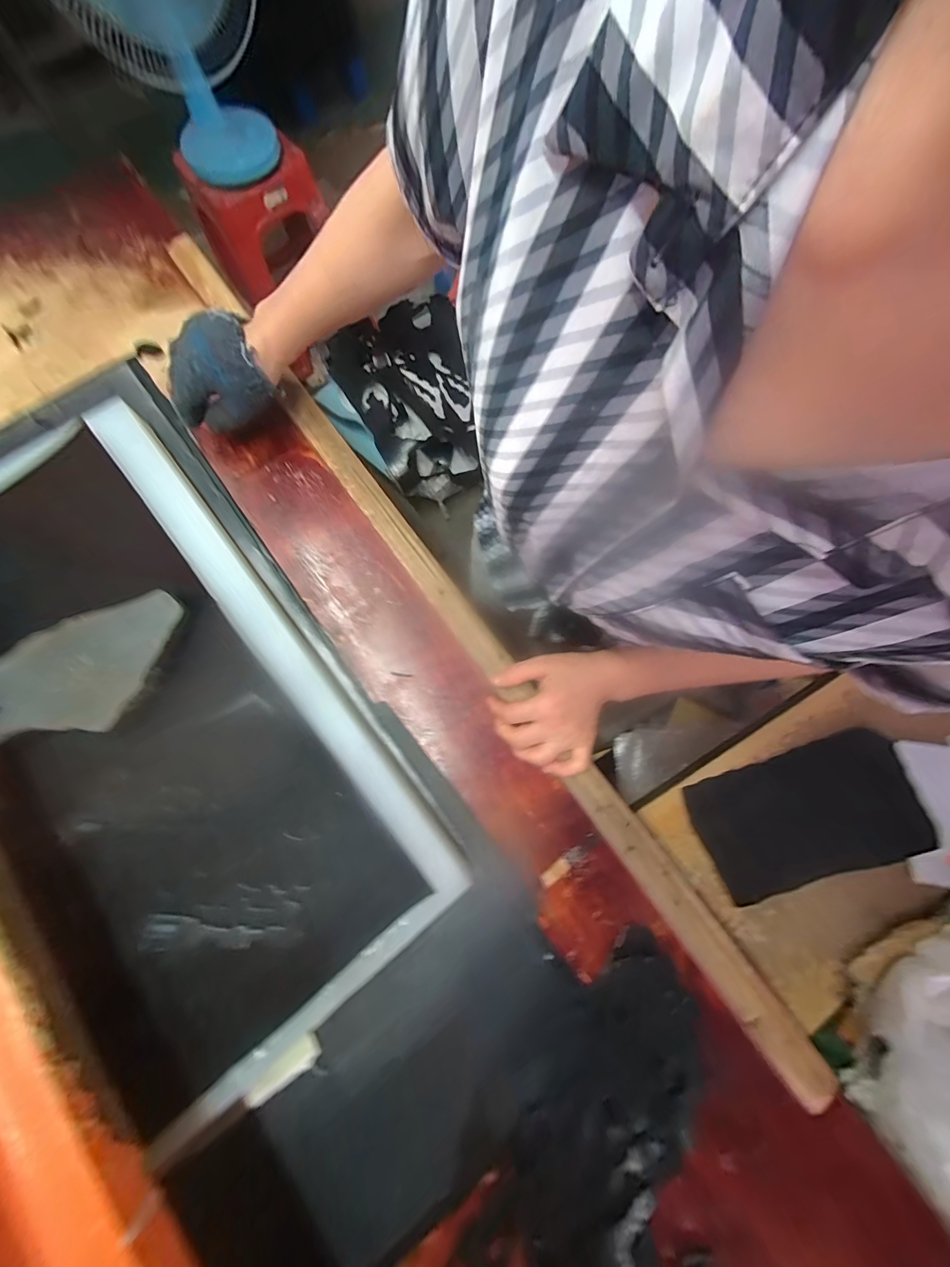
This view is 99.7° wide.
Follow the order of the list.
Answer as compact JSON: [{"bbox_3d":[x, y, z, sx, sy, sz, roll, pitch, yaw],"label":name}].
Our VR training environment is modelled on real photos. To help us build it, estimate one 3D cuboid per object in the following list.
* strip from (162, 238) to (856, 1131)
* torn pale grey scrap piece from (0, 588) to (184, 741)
[{"bbox_3d":[-0.033,-0.045,0.421,0.035,0.023,1.074,-36,81,-10],"label":"strip"},{"bbox_3d":[-0.329,0.031,0.335,0.167,0.011,0.099,-19,78,-5],"label":"torn pale grey scrap piece"}]

